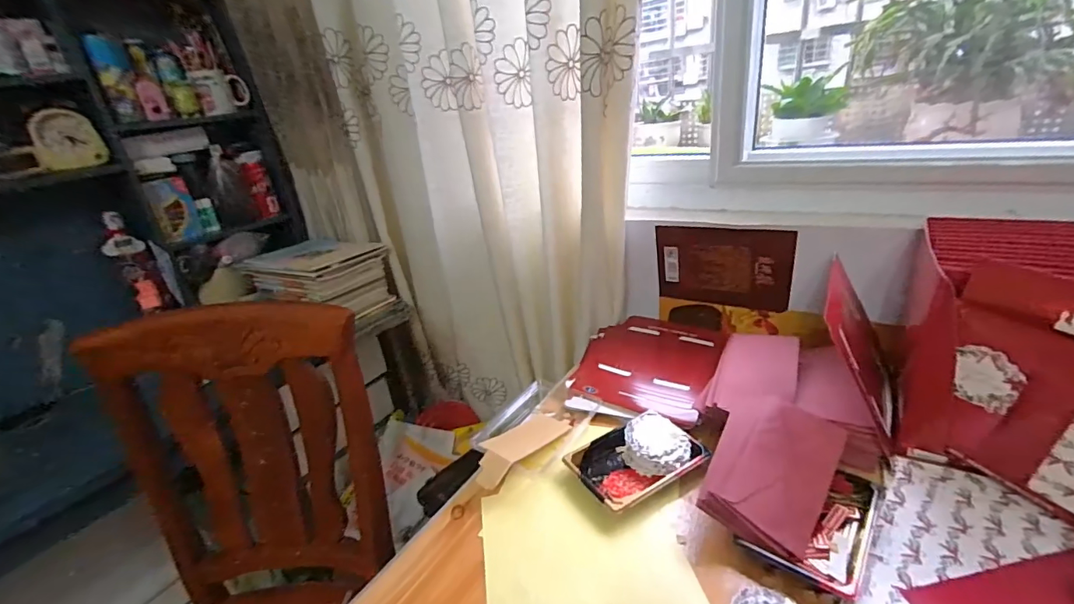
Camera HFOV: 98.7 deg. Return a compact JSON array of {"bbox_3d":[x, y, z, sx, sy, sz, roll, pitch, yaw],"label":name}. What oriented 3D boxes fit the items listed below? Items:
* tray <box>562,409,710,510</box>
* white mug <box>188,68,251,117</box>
[{"bbox_3d":[0.129,0.207,0.611,0.158,0.033,0.112,-20,27,-25],"label":"tray"},{"bbox_3d":[-0.761,-0.511,1.115,0.106,0.100,0.075,-18,27,-23],"label":"white mug"}]

